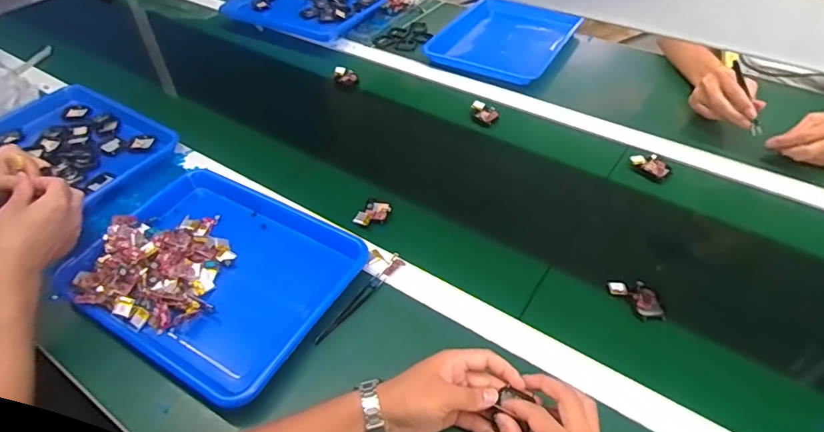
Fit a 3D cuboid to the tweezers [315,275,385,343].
[{"bbox_3d":[-0.075,0.113,0.611,0.012,0.011,0.118,27,53,27],"label":"tweezers"}]

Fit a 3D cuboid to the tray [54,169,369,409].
[{"bbox_3d":[-0.251,0.063,0.642,0.340,0.047,0.269,21,50,23],"label":"tray"}]

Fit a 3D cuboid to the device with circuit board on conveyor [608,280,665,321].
[{"bbox_3d":[0.276,0.101,0.602,0.040,0.012,0.069,-30,50,-23],"label":"device with circuit board on conveyor"}]

